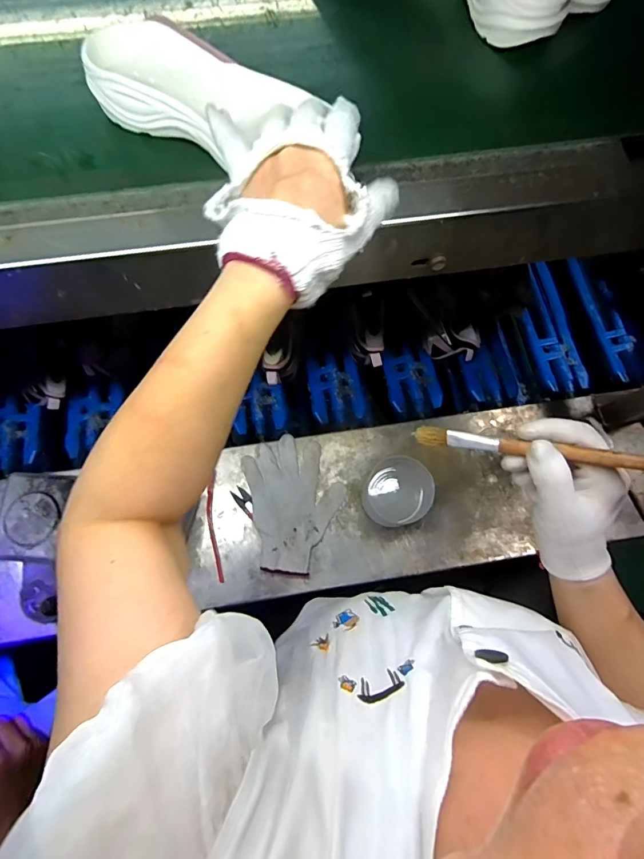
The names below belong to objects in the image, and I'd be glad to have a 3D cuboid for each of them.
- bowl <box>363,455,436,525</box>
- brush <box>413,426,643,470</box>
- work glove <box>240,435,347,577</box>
[{"bbox_3d":[0.115,0.094,0.626,0.099,0.046,0.098,0,74,-1],"label":"bowl"},{"bbox_3d":[0.160,0.015,0.295,0.193,0.008,0.012,7,71,34],"label":"brush"},{"bbox_3d":[-0.037,0.109,0.630,0.139,0.025,0.199,-14,75,-5],"label":"work glove"}]

